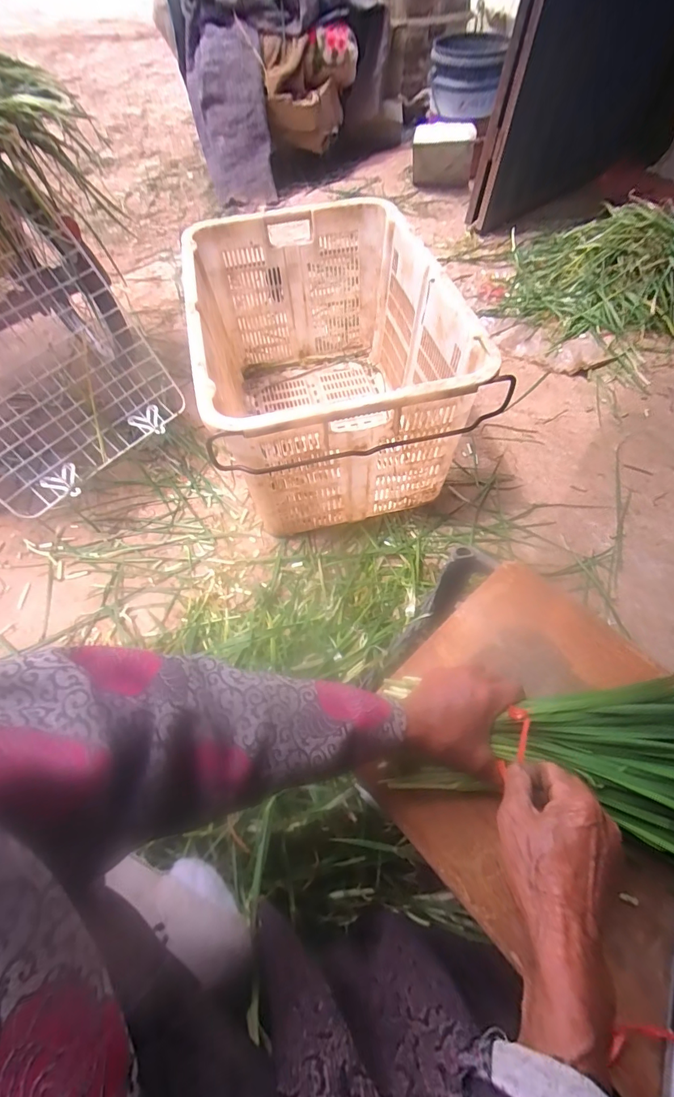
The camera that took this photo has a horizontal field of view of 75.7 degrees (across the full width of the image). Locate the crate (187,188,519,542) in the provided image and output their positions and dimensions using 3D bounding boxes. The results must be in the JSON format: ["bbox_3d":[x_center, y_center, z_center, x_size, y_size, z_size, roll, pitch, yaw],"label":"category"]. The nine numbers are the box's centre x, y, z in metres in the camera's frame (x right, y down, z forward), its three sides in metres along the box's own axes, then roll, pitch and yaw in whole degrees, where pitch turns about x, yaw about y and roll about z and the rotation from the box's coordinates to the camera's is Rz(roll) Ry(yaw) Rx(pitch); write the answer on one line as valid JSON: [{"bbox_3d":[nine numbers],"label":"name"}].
[{"bbox_3d":[-0.042,-0.414,0.975,0.475,0.379,0.710,-13,59,-7],"label":"crate"}]

